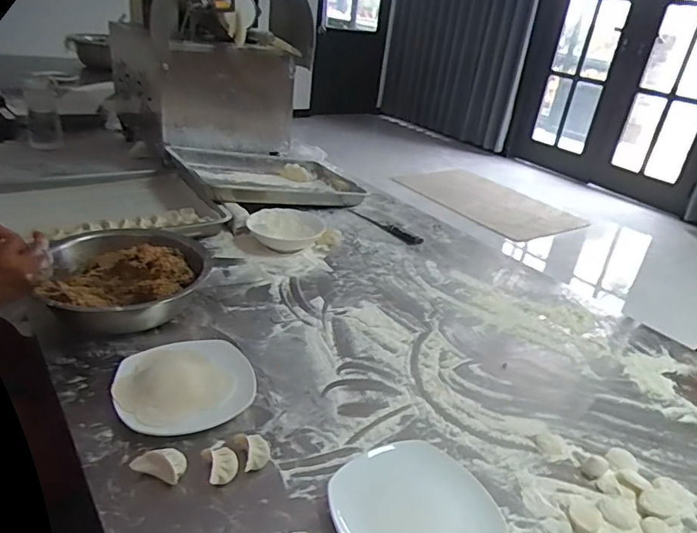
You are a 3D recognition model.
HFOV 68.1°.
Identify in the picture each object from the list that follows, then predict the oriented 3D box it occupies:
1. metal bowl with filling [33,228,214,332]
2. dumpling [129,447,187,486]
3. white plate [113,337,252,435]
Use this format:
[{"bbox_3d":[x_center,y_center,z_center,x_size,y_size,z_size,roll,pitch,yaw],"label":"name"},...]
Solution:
[{"bbox_3d":[-0.368,0.017,0.882,0.240,0.077,0.270,-5,30,-19],"label":"metal bowl with filling"},{"bbox_3d":[-0.219,0.229,0.602,0.059,0.024,0.032,12,29,11],"label":"dumpling"},{"bbox_3d":[-0.227,0.162,0.721,0.180,0.029,0.174,4,29,-2],"label":"white plate"}]

